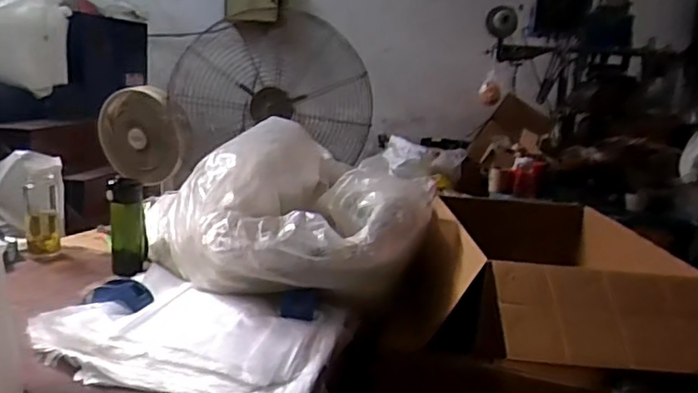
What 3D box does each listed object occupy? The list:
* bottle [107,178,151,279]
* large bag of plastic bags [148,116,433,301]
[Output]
[{"bbox_3d":[-0.496,0.069,1.381,0.079,0.210,0.061,5,13,3],"label":"bottle"},{"bbox_3d":[-0.115,0.026,1.438,0.655,0.280,0.624,0,14,-18],"label":"large bag of plastic bags"}]

